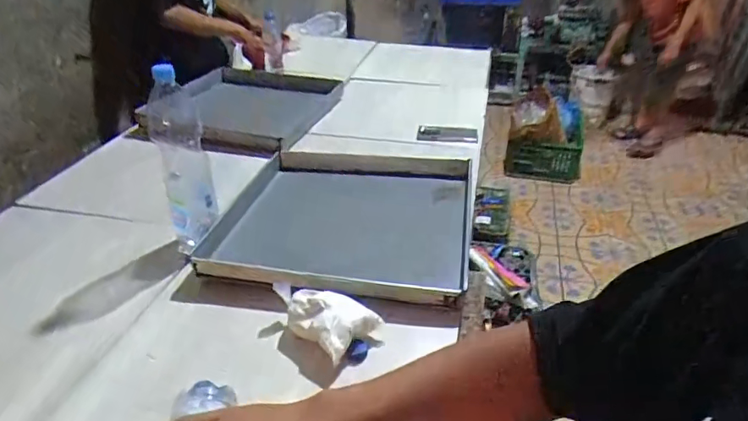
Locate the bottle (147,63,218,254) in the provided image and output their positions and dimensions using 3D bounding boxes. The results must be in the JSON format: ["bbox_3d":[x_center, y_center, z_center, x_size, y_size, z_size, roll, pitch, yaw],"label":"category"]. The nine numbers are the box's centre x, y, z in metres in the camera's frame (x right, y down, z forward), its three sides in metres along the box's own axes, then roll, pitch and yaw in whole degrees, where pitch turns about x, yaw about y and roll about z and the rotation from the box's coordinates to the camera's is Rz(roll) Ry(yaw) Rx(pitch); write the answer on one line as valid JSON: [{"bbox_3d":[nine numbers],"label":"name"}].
[{"bbox_3d":[-0.335,-0.085,0.859,0.085,0.311,0.103,-15,36,-19],"label":"bottle"}]

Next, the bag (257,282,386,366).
[{"bbox_3d":[-0.082,0.161,0.708,0.173,0.058,0.094,14,36,22],"label":"bag"}]

